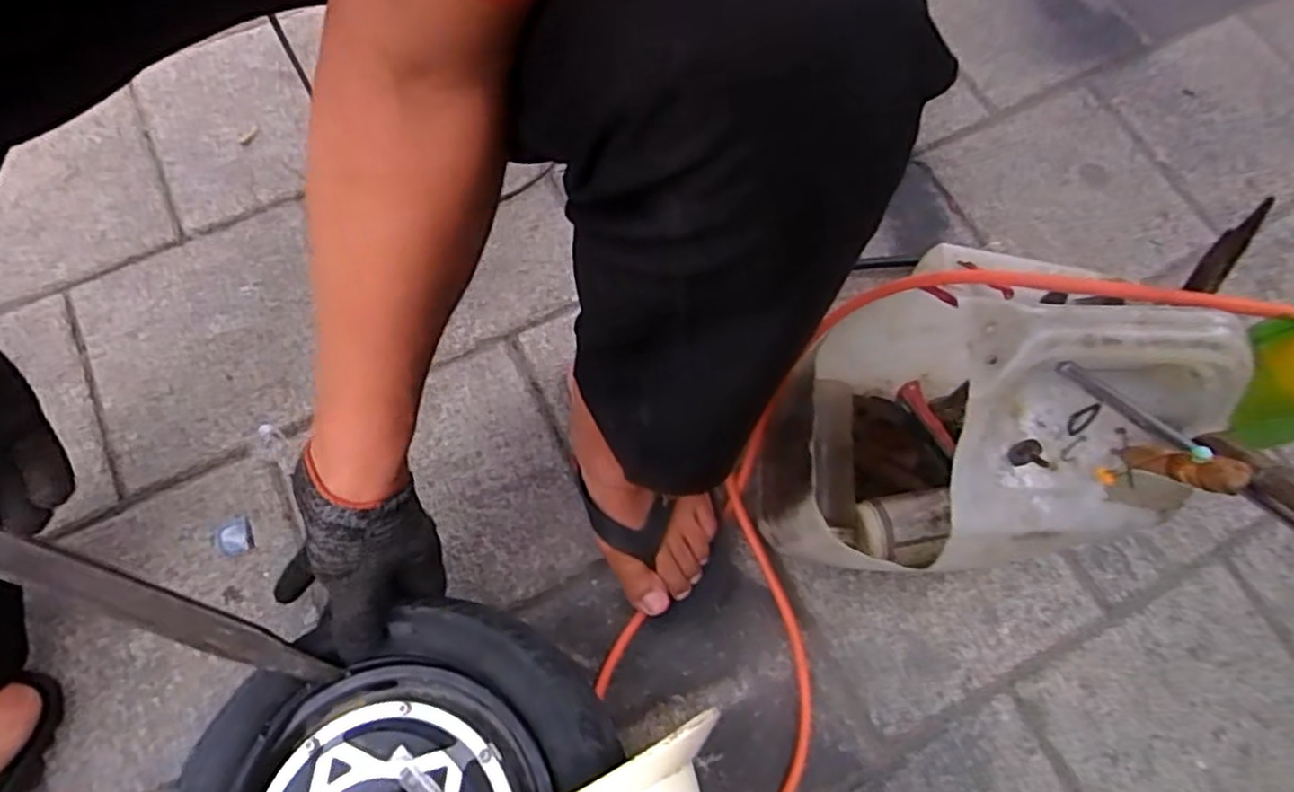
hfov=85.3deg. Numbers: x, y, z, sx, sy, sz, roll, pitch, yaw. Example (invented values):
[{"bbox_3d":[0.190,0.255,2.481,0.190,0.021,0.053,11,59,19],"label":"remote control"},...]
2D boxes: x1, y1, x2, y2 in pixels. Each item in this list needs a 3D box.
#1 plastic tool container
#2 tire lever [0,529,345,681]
[{"bbox_3d":[0.208,0.015,0.522,0.191,0.337,0.219,-6,71,-4],"label":"plastic tool container"},{"bbox_3d":[-0.357,0.099,0.410,0.359,0.019,0.026,31,68,-21],"label":"tire lever"}]

